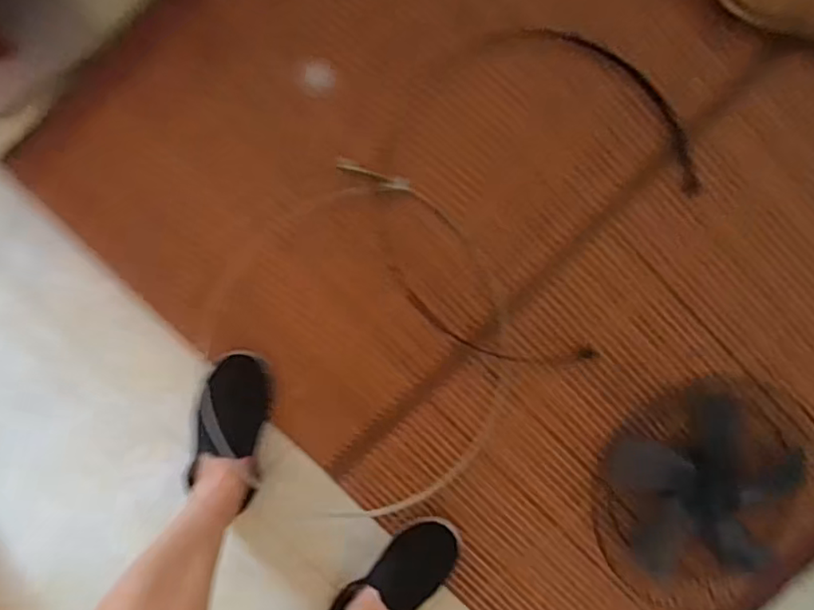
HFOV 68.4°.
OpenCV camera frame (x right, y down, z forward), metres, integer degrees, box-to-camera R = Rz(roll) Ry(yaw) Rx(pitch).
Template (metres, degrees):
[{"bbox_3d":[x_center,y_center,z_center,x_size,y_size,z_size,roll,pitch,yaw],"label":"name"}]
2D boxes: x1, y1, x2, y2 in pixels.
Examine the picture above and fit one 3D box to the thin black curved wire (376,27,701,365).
[{"bbox_3d":[0.159,-0.151,0.784,0.391,0.035,0.446,30,94,-7],"label":"thin black curved wire"}]

